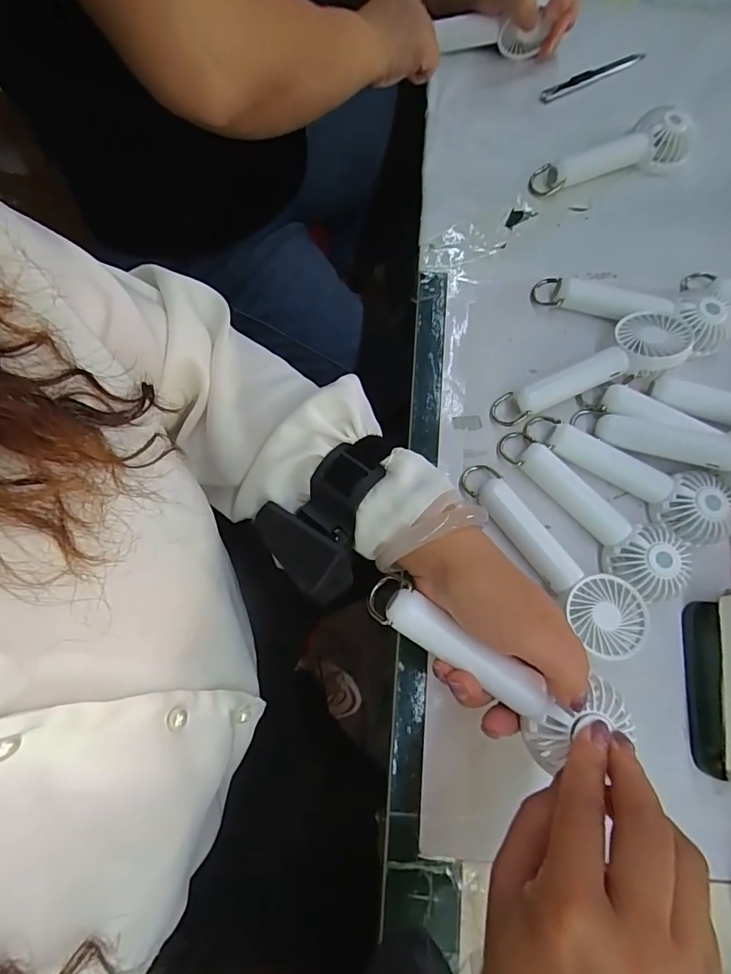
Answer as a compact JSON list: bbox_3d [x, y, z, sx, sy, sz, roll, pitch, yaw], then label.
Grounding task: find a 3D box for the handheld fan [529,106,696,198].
[{"bbox_3d":[0.239,-0.313,0.439,0.163,0.030,0.054,-26,82,-6],"label":"handheld fan"}]

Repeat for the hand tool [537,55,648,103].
[{"bbox_3d":[0.244,-0.435,0.485,0.135,0.006,0.014,-28,77,-8],"label":"hand tool"}]

